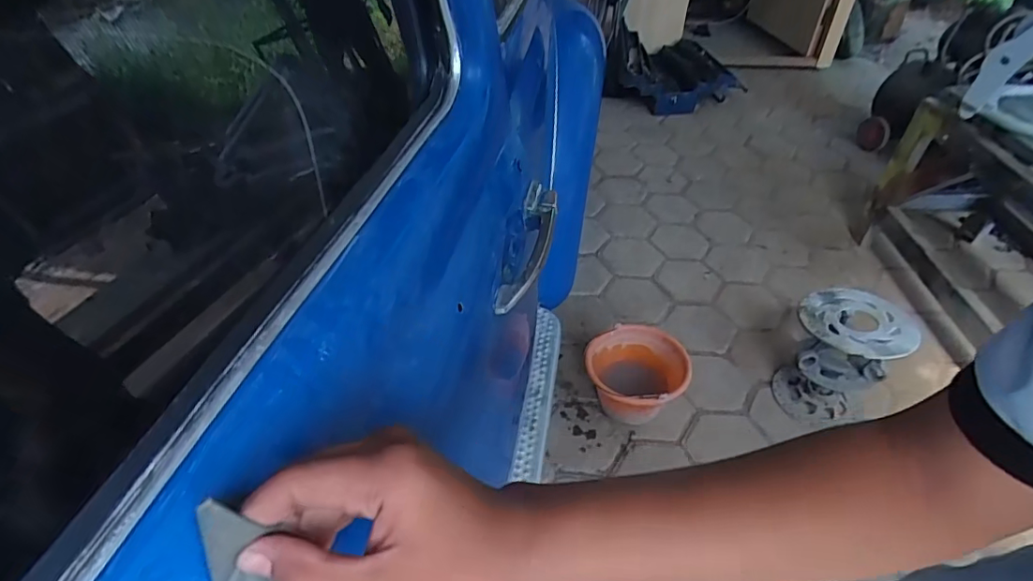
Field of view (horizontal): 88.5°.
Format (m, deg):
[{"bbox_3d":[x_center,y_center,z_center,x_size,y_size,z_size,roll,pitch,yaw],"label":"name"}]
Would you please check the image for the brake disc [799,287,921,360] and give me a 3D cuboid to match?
[{"bbox_3d":[0.796,0.069,1.216,0.258,0.035,0.214,-20,46,-20],"label":"brake disc"}]

